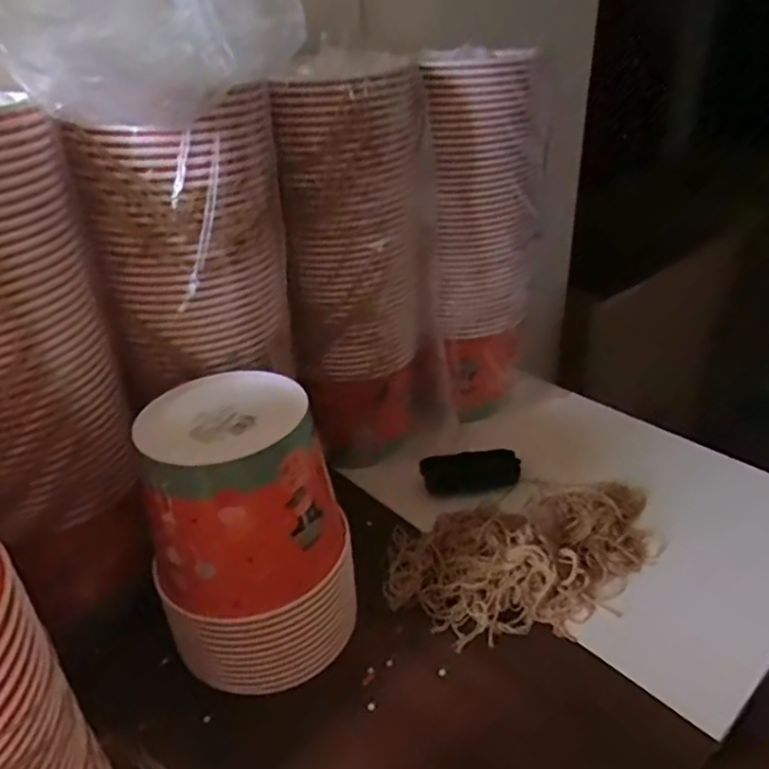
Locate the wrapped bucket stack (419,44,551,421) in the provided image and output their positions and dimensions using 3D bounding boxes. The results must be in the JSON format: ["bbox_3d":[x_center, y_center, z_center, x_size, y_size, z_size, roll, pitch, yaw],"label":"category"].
[{"bbox_3d":[0.113,-0.151,0.724,0.115,0.382,0.120,5,32,12],"label":"wrapped bucket stack"}]

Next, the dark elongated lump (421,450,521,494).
[{"bbox_3d":[0.097,0.097,0.723,0.107,0.029,0.037,-5,32,-4],"label":"dark elongated lump"}]

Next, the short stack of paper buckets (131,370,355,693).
[{"bbox_3d":[-0.106,0.124,0.523,0.151,0.225,0.136,-6,32,-5],"label":"short stack of paper buckets"}]

